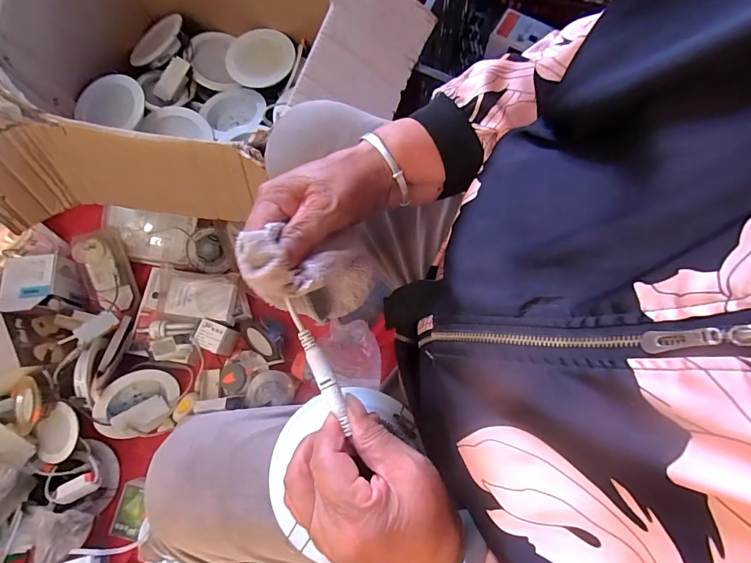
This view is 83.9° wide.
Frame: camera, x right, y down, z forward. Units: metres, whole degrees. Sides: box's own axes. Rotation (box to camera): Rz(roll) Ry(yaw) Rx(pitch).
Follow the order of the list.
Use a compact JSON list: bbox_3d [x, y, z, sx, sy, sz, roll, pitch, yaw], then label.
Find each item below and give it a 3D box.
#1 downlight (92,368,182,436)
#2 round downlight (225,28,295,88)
[{"bbox_3d":[-0.419,0.210,0.734,0.134,0.111,0.051,-31,32,-32],"label":"downlight"},{"bbox_3d":[-0.223,-0.430,0.807,0.108,0.032,0.123,29,73,-7],"label":"round downlight"}]

